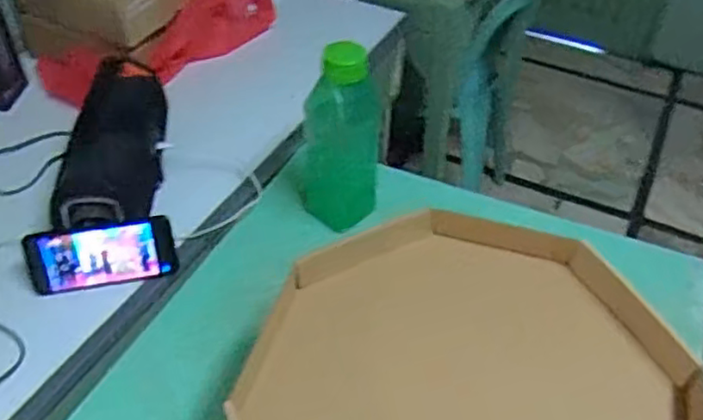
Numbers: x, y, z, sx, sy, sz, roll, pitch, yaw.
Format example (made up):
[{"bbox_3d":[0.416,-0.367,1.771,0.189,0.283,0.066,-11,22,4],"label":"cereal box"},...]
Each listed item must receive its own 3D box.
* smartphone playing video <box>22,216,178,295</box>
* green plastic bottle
[{"bbox_3d":[-0.292,0.055,0.769,0.161,0.079,0.012,-8,27,-11],"label":"smartphone playing video"},{"bbox_3d":[-0.011,-0.094,0.837,0.098,0.245,0.073,5,44,3],"label":"green plastic bottle"}]

